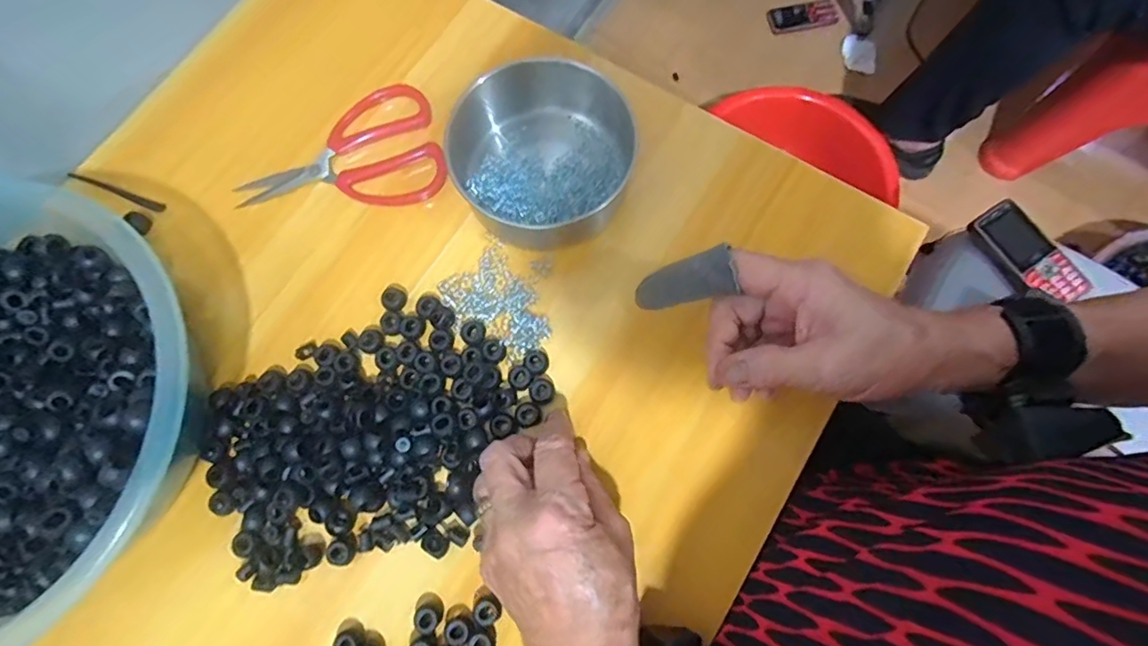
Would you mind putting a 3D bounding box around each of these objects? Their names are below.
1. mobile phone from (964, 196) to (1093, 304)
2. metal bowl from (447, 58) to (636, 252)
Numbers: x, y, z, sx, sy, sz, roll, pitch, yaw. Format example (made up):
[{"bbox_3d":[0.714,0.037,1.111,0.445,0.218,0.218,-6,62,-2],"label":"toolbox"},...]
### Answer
[{"bbox_3d":[0.498,-0.076,0.587,0.054,0.012,0.124,-34,77,-7],"label":"mobile phone"},{"bbox_3d":[-0.020,-0.124,0.388,0.118,0.069,0.125,0,75,1],"label":"metal bowl"}]

